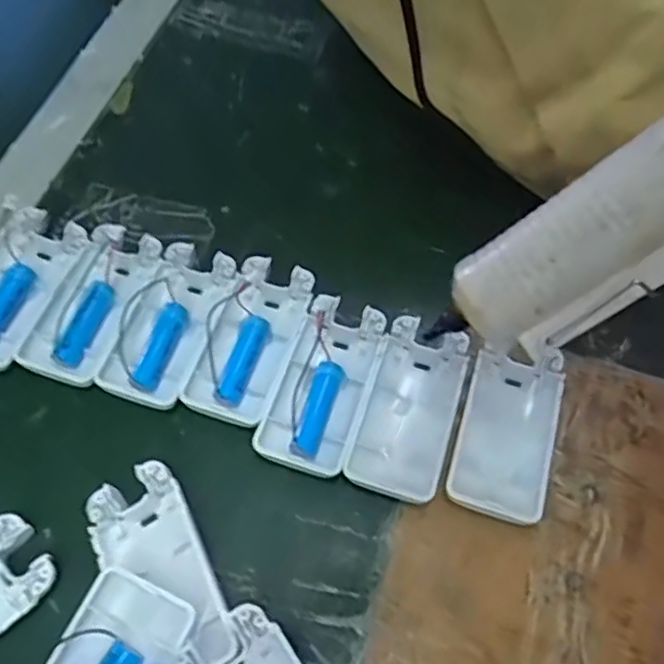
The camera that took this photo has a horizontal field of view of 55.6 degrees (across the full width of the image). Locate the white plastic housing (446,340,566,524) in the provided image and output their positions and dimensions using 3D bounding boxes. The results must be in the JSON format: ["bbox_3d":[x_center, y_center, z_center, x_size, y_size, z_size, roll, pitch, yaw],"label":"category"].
[{"bbox_3d":[0.089,0.048,0.318,0.045,0.013,0.092,17,63,8],"label":"white plastic housing"}]

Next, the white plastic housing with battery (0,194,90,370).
[{"bbox_3d":[-0.175,-0.026,0.348,0.047,0.022,0.094,15,63,7],"label":"white plastic housing with battery"}]

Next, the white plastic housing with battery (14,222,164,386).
[{"bbox_3d":[-0.128,-0.017,0.348,0.044,0.019,0.094,16,63,8],"label":"white plastic housing with battery"}]

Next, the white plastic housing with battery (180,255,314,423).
[{"bbox_3d":[-0.044,0.004,0.341,0.048,0.016,0.093,17,63,8],"label":"white plastic housing with battery"}]

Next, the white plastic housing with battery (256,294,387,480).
[{"bbox_3d":[-0.004,0.027,0.329,0.044,0.014,0.093,16,63,8],"label":"white plastic housing with battery"}]

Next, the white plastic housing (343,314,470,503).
[{"bbox_3d":[0.041,0.038,0.324,0.046,0.012,0.094,17,63,8],"label":"white plastic housing"}]

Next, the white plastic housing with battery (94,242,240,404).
[{"bbox_3d":[-0.089,-0.006,0.343,0.051,0.020,0.093,16,63,8],"label":"white plastic housing with battery"}]

